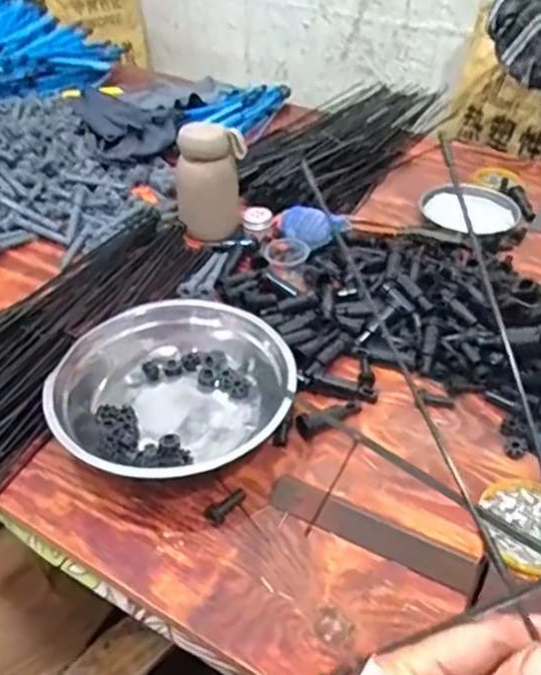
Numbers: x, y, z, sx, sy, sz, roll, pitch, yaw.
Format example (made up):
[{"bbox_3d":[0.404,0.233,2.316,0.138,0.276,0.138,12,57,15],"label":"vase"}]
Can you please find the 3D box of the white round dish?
[{"bbox_3d":[0.279,-0.186,0.939,0.113,0.032,0.142,-19,45,-21],"label":"white round dish"}]

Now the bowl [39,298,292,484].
[{"bbox_3d":[-0.090,0.053,0.608,0.213,0.075,0.203,0,41,0],"label":"bowl"}]

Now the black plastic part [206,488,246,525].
[{"bbox_3d":[-0.038,0.141,0.555,0.018,0.008,0.041,29,49,29],"label":"black plastic part"}]

